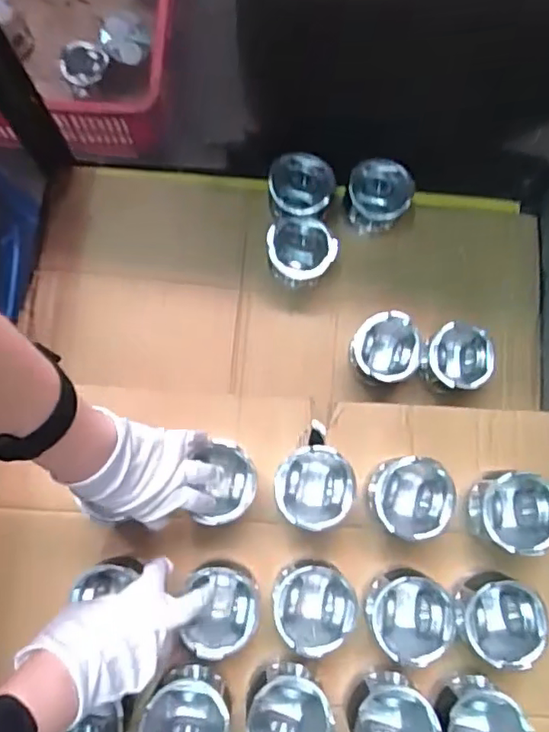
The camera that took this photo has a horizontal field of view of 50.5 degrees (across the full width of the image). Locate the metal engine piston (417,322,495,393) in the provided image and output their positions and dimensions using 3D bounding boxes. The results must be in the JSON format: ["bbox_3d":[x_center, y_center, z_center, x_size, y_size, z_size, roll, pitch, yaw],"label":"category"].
[{"bbox_3d":[0.227,-0.006,0.733,0.086,0.082,0.082,31,80,5],"label":"metal engine piston"}]

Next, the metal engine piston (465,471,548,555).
[{"bbox_3d":[0.249,0.154,0.618,0.084,0.066,0.081,1,79,0],"label":"metal engine piston"}]

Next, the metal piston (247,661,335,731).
[{"bbox_3d":[0.015,0.349,0.587,0.082,0.062,0.090,16,79,3],"label":"metal piston"}]

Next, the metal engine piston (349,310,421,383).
[{"bbox_3d":[0.138,-0.019,0.740,0.077,0.082,0.079,8,79,1],"label":"metal engine piston"}]

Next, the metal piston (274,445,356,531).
[{"bbox_3d":[0.040,0.129,0.622,0.085,0.072,0.088,0,79,-1],"label":"metal piston"}]

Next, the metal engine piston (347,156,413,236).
[{"bbox_3d":[0.136,-0.224,0.771,0.079,0.071,0.081,0,79,-1],"label":"metal engine piston"}]

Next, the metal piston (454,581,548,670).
[{"bbox_3d":[0.228,0.258,0.601,0.080,0.068,0.082,-35,81,-7],"label":"metal piston"}]

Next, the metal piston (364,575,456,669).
[{"bbox_3d":[0.137,0.256,0.603,0.078,0.067,0.079,0,79,-1],"label":"metal piston"}]

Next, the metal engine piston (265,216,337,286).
[{"bbox_3d":[0.034,-0.145,0.762,0.085,0.086,0.078,10,79,1],"label":"metal engine piston"}]

